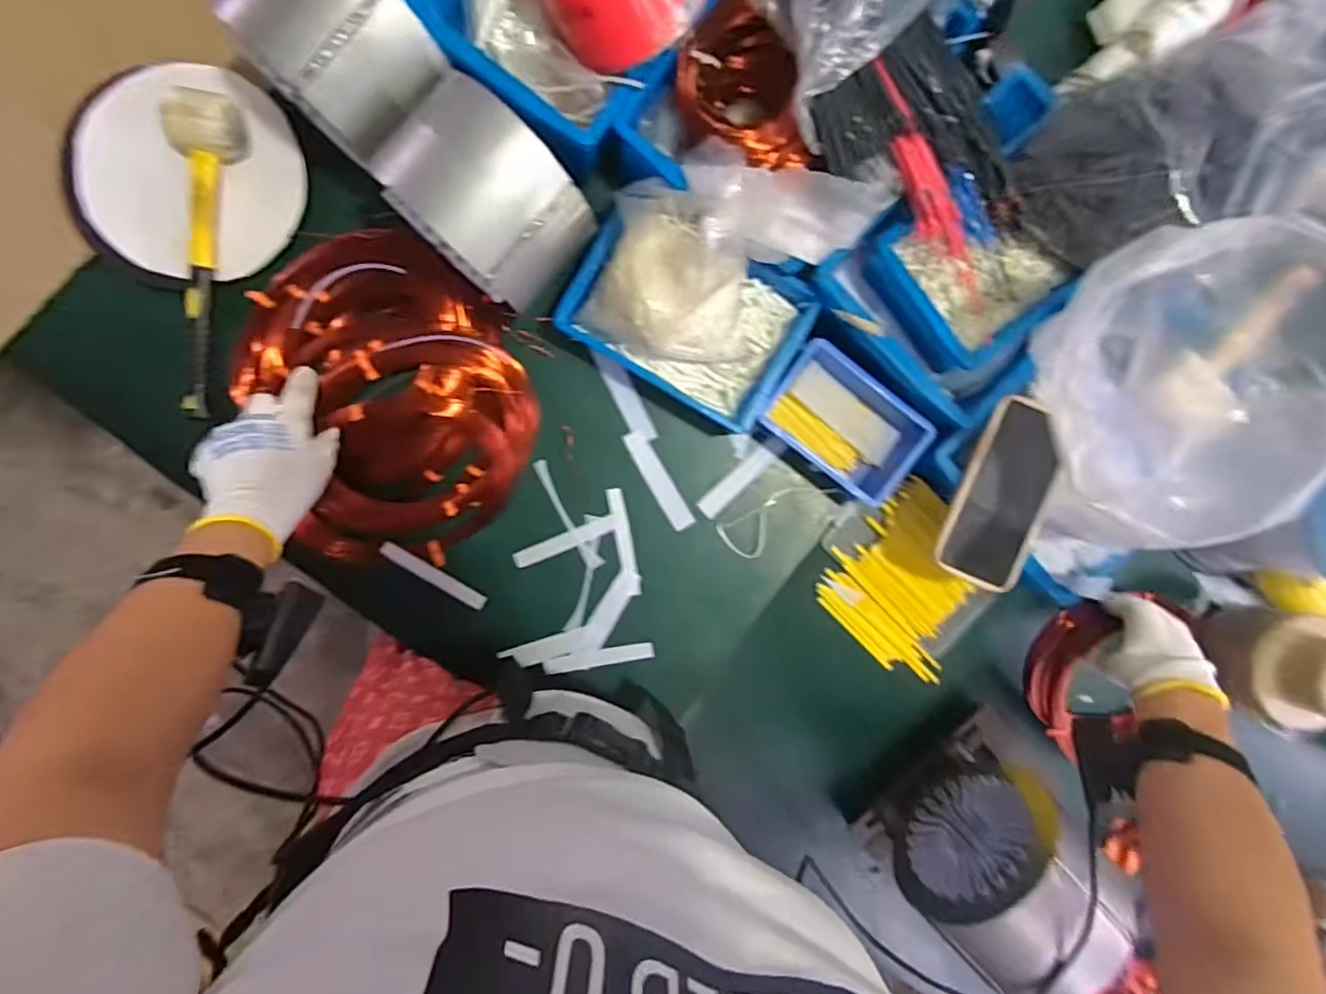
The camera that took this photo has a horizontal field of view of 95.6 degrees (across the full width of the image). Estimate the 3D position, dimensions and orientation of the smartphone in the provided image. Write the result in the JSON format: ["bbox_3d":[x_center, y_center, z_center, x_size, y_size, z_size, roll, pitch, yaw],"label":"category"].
[{"bbox_3d":[0.307,-0.001,0.541,0.077,0.016,0.163,20,96,0],"label":"smartphone"}]

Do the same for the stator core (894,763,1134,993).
[{"bbox_3d":[0.310,0.340,0.535,0.152,0.138,0.108,-43,98,-3],"label":"stator core"}]

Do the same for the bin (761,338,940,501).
[{"bbox_3d":[0.170,-0.071,0.586,0.146,0.058,0.097,37,88,-9],"label":"bin"}]

